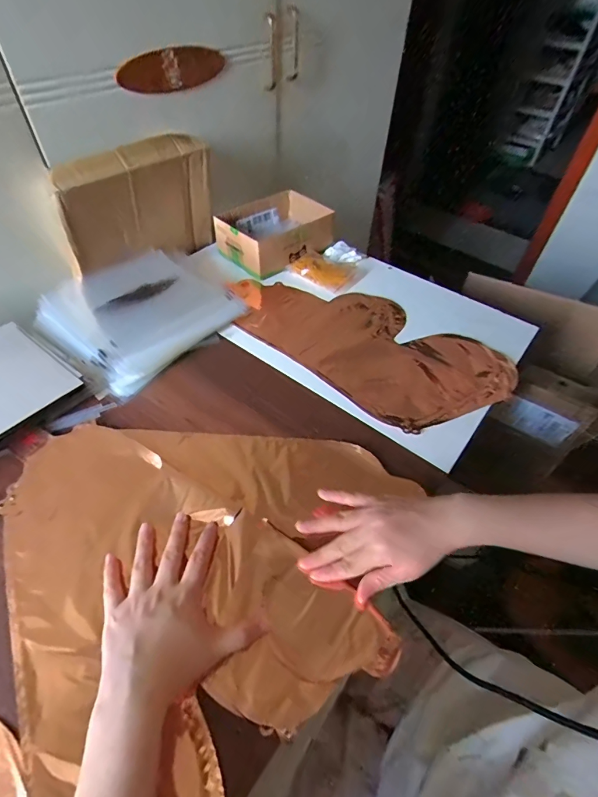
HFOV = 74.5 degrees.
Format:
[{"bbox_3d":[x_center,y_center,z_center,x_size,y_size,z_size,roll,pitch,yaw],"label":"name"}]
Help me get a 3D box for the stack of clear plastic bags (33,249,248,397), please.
[{"bbox_3d":[-0.232,-0.134,0.594,0.225,0.040,0.252,33,56,24],"label":"stack of clear plastic bags"}]

